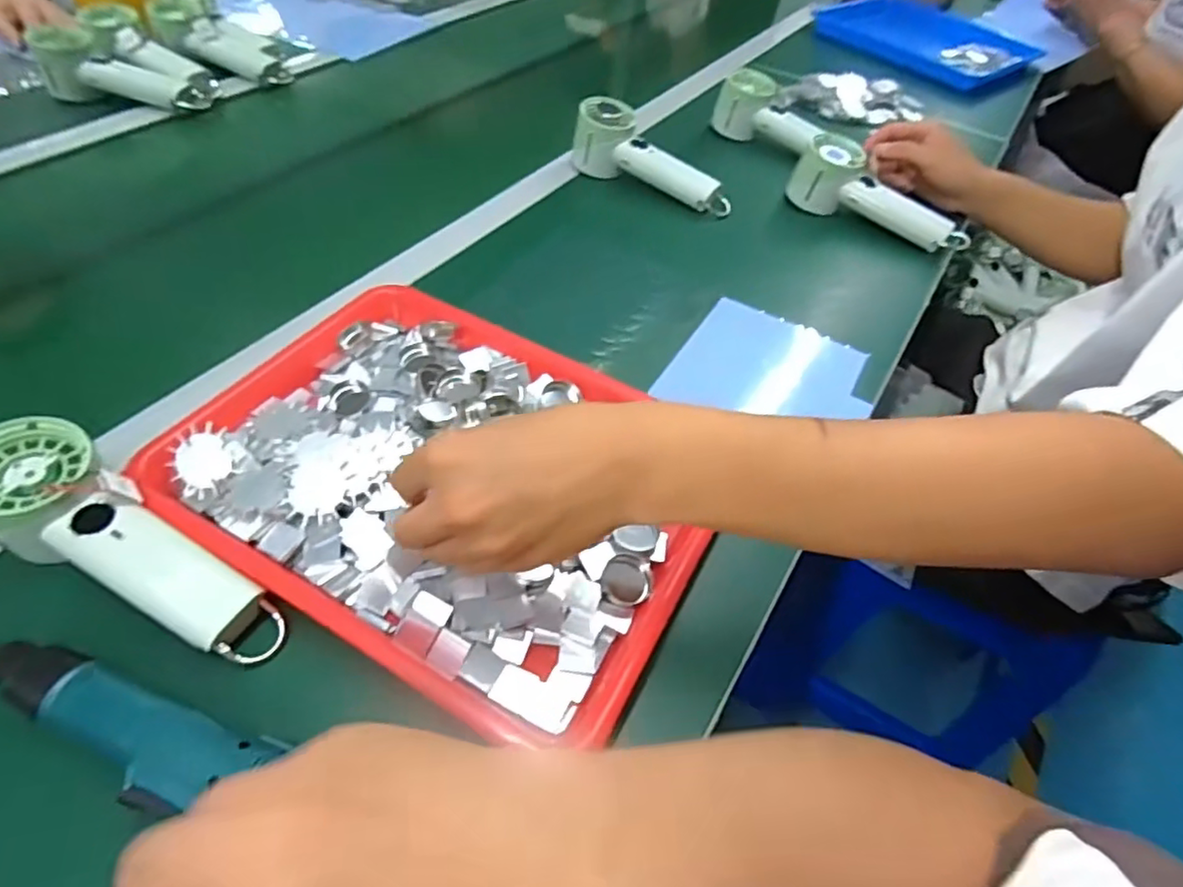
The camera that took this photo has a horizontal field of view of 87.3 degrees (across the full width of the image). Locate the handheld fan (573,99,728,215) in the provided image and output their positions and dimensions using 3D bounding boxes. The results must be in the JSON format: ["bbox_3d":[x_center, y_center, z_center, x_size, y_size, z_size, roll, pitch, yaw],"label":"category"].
[{"bbox_3d":[0.070,-0.315,0.677,0.180,0.066,0.049,23,52,13],"label":"handheld fan"}]

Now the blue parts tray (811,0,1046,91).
[{"bbox_3d":[0.564,-0.700,1.073,0.252,0.030,0.348,-30,60,-27],"label":"blue parts tray"}]

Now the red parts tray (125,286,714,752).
[{"bbox_3d":[-0.089,0.014,0.405,0.328,0.032,0.245,26,53,15],"label":"red parts tray"}]

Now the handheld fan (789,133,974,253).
[{"bbox_3d":[0.312,-0.268,0.668,0.193,0.064,0.050,24,52,13],"label":"handheld fan"}]

